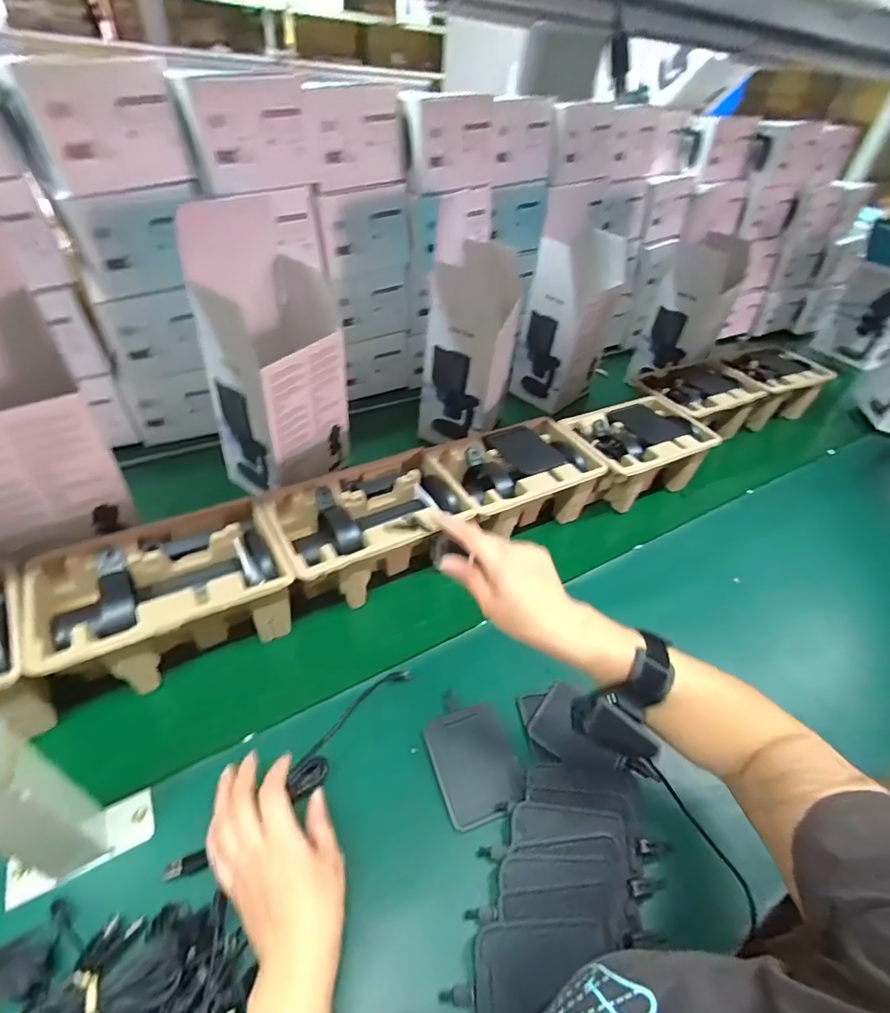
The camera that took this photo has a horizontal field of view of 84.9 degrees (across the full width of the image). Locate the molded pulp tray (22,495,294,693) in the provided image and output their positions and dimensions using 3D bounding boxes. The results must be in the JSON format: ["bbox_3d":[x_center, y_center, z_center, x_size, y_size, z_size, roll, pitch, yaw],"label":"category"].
[{"bbox_3d":[-0.285,0.099,0.517,0.221,0.102,0.142,-20,46,-25],"label":"molded pulp tray"}]

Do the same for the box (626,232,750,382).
[{"bbox_3d":[0.526,-0.418,1.035,0.122,0.243,0.170,33,48,29],"label":"box"}]

